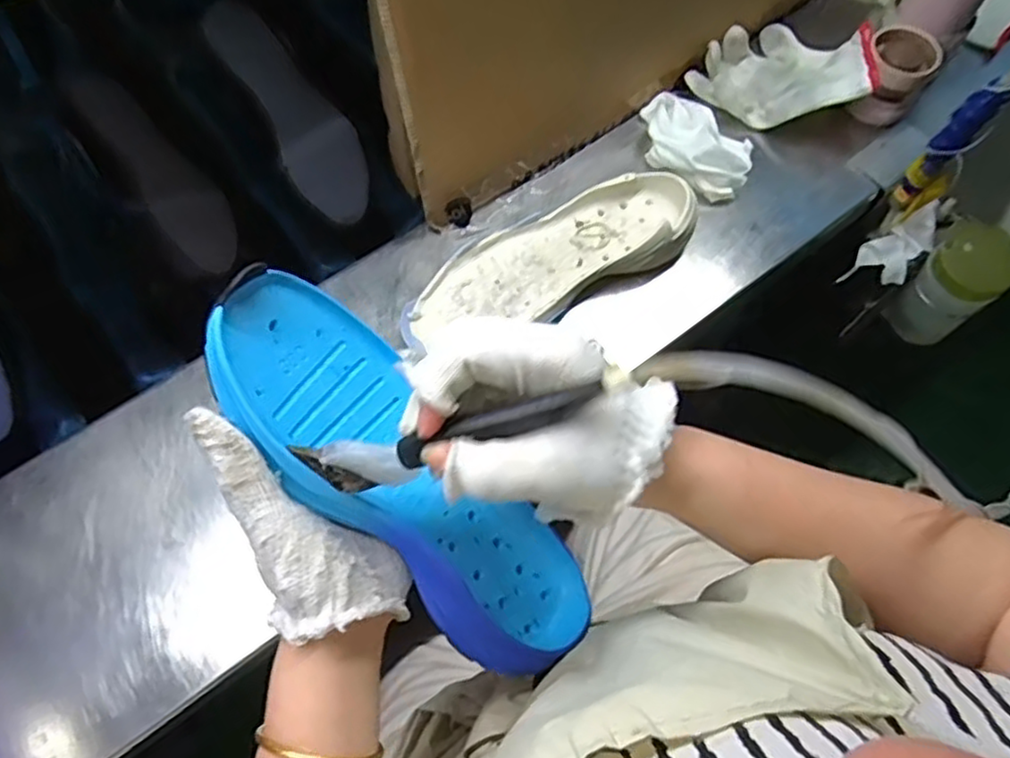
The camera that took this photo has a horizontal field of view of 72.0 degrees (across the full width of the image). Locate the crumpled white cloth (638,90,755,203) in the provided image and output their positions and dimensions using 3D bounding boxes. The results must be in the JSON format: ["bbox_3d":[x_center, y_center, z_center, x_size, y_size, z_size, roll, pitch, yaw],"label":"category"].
[{"bbox_3d":[0.180,-0.226,0.665,0.115,0.032,0.083,28,69,13],"label":"crumpled white cloth"}]

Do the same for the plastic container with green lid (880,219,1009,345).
[{"bbox_3d":[0.457,-0.095,0.719,0.062,0.134,0.078,-38,71,-15],"label":"plastic container with green lid"}]

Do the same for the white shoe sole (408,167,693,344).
[{"bbox_3d":[0.040,-0.104,0.609,0.267,0.042,0.091,-28,68,-11],"label":"white shoe sole"}]

